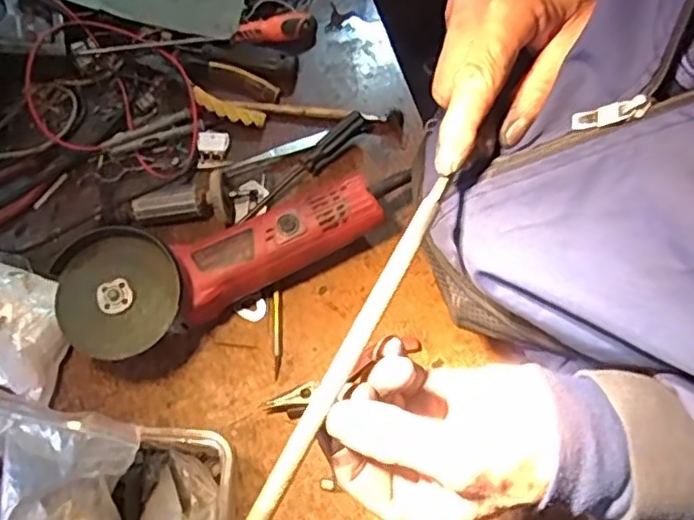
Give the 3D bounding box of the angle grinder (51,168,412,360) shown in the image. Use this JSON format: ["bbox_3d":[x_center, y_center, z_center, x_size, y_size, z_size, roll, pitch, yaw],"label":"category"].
[{"bbox_3d":[-0.091,-0.014,0.576,0.314,0.076,0.099,-28,76,-9],"label":"angle grinder"}]

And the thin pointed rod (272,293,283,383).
[{"bbox_3d":[-0.064,0.068,0.604,0.008,0.006,0.078,-3,74,-3],"label":"thin pointed rod"}]

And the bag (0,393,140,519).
[{"bbox_3d":[-0.213,0.178,0.479,0.115,0.089,0.139,11,74,2],"label":"bag"}]

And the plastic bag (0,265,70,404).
[{"bbox_3d":[-0.295,0.059,0.569,0.109,0.047,0.103,14,74,3],"label":"plastic bag"}]

